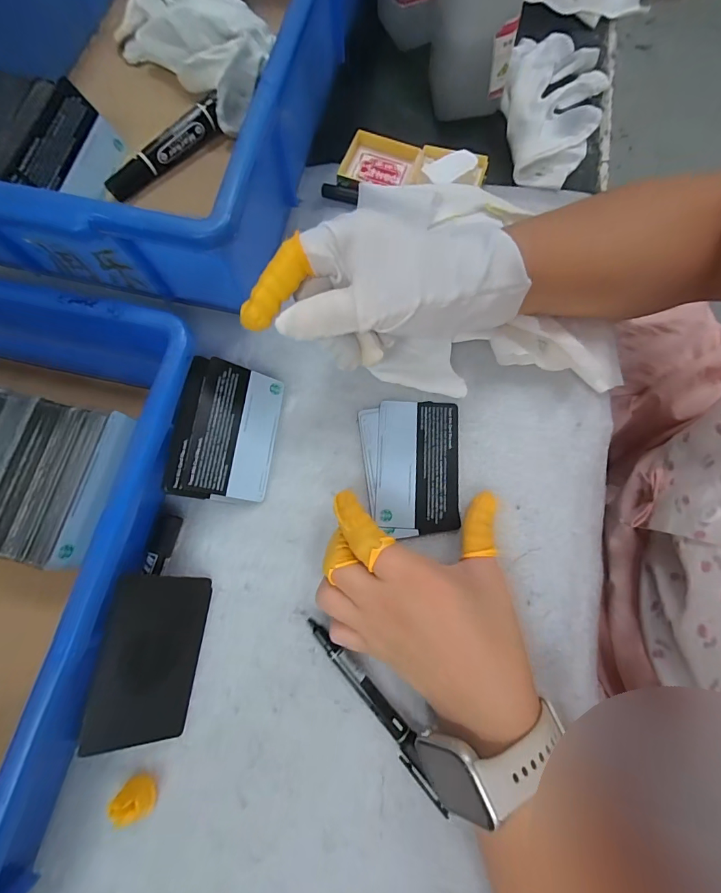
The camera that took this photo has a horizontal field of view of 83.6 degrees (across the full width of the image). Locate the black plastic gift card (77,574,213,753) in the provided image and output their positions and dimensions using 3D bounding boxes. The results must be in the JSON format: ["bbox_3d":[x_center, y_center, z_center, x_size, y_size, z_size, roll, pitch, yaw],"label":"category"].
[{"bbox_3d":[-0.121,0.121,0.233,0.052,0.007,0.088,16,71,-32],"label":"black plastic gift card"}]

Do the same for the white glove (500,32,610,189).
[{"bbox_3d":[0.156,-0.280,0.329,0.079,0.023,0.151,18,78,5],"label":"white glove"}]

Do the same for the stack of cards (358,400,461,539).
[{"bbox_3d":[0.033,0.012,0.269,0.066,0.004,0.088,1,77,1],"label":"stack of cards"}]

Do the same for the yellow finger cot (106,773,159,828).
[{"bbox_3d":[-0.125,0.196,0.223,0.020,0.019,0.018,41,81,9],"label":"yellow finger cot"}]

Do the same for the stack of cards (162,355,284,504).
[{"bbox_3d":[-0.085,-0.010,0.260,0.063,0.004,0.088,17,74,-38],"label":"stack of cards"}]

